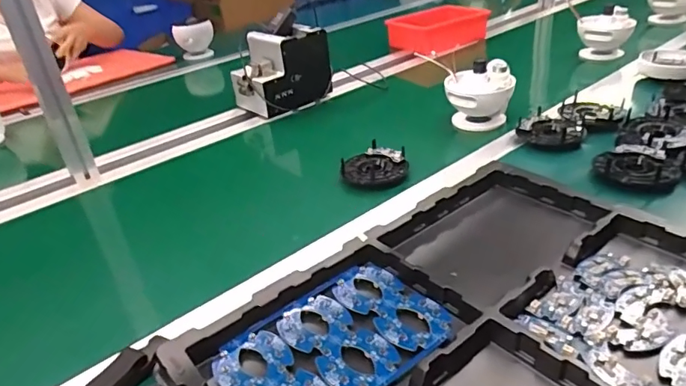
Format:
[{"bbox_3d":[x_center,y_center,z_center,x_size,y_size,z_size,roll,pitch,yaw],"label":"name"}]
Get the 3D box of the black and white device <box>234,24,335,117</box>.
[{"bbox_3d":[-0.130,-0.256,1.032,0.182,0.141,0.113,-27,36,-32],"label":"black and white device"}]

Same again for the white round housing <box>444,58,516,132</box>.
[{"bbox_3d":[0.238,-0.172,0.874,0.117,0.105,0.103,3,31,15],"label":"white round housing"}]

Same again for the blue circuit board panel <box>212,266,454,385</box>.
[{"bbox_3d":[-0.005,0.143,0.461,0.203,0.015,0.141,-24,34,-31],"label":"blue circuit board panel"}]

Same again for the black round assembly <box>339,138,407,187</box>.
[{"bbox_3d":[0.054,-0.042,0.755,0.090,0.031,0.082,-5,30,3],"label":"black round assembly"}]

